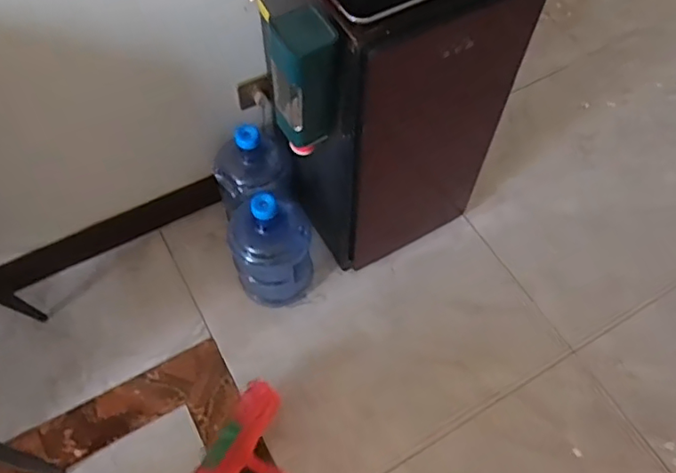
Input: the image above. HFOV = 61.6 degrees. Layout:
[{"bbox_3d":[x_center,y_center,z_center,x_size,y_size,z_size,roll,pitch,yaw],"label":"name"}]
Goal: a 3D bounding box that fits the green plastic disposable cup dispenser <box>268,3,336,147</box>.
[{"bbox_3d":[-0.062,-0.261,1.005,0.099,0.278,0.094,-28,64,-16],"label":"green plastic disposable cup dispenser"}]

